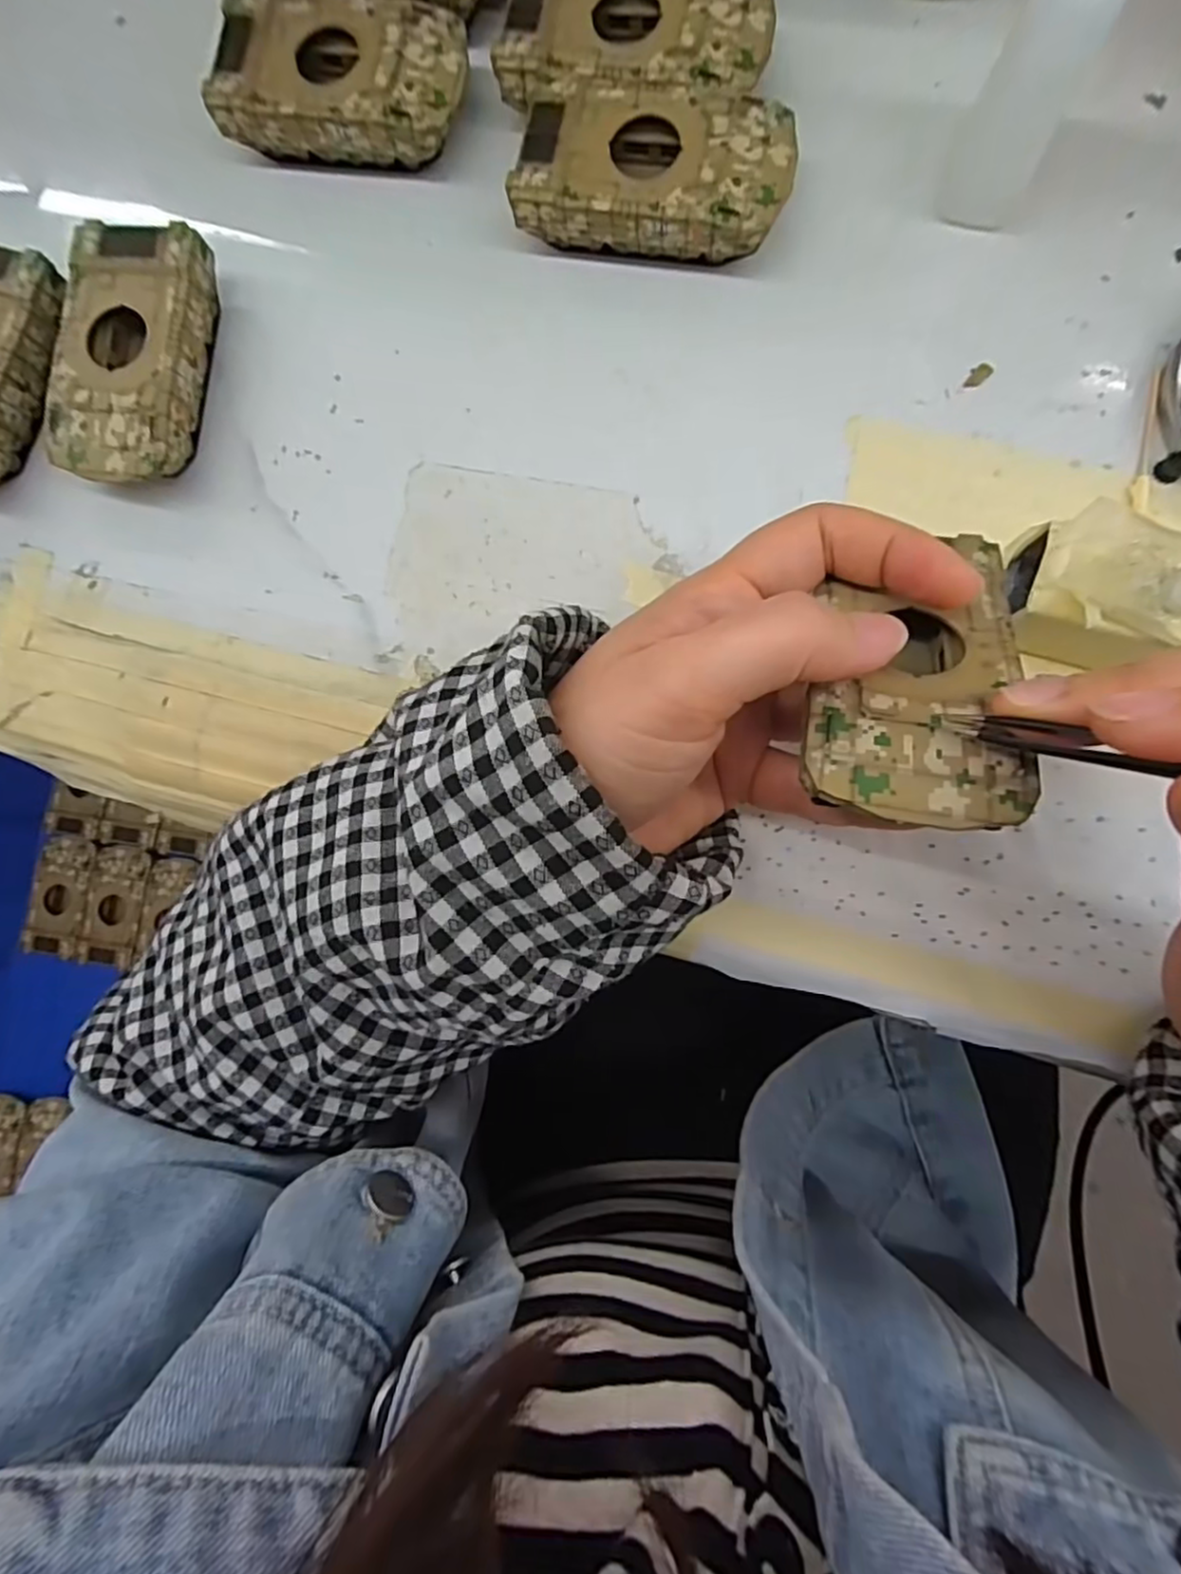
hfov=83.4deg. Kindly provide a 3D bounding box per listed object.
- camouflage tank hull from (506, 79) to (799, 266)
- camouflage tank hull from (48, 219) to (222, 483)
[{"bbox_3d":[0.024,-0.222,0.244,0.094,0.026,0.048,11,87,7],"label":"camouflage tank hull"},{"bbox_3d":[-0.176,-0.165,0.260,0.049,0.027,0.095,9,86,7],"label":"camouflage tank hull"}]

